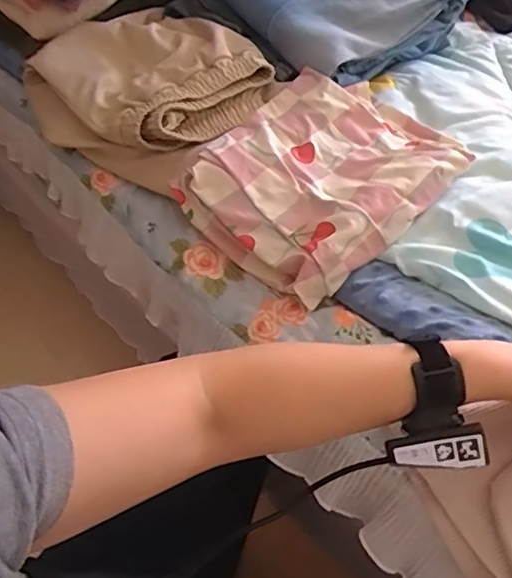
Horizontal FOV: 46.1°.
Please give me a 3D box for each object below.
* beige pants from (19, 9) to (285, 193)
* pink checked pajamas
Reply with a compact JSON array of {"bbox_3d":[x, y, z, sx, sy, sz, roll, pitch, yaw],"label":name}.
[{"bbox_3d":[-0.129,-0.241,0.738,0.222,0.096,0.256,-37,61,-24],"label":"beige pants"},{"bbox_3d":[0.076,-0.129,0.652,0.272,0.066,0.219,-35,60,-23],"label":"pink checked pajamas"}]

